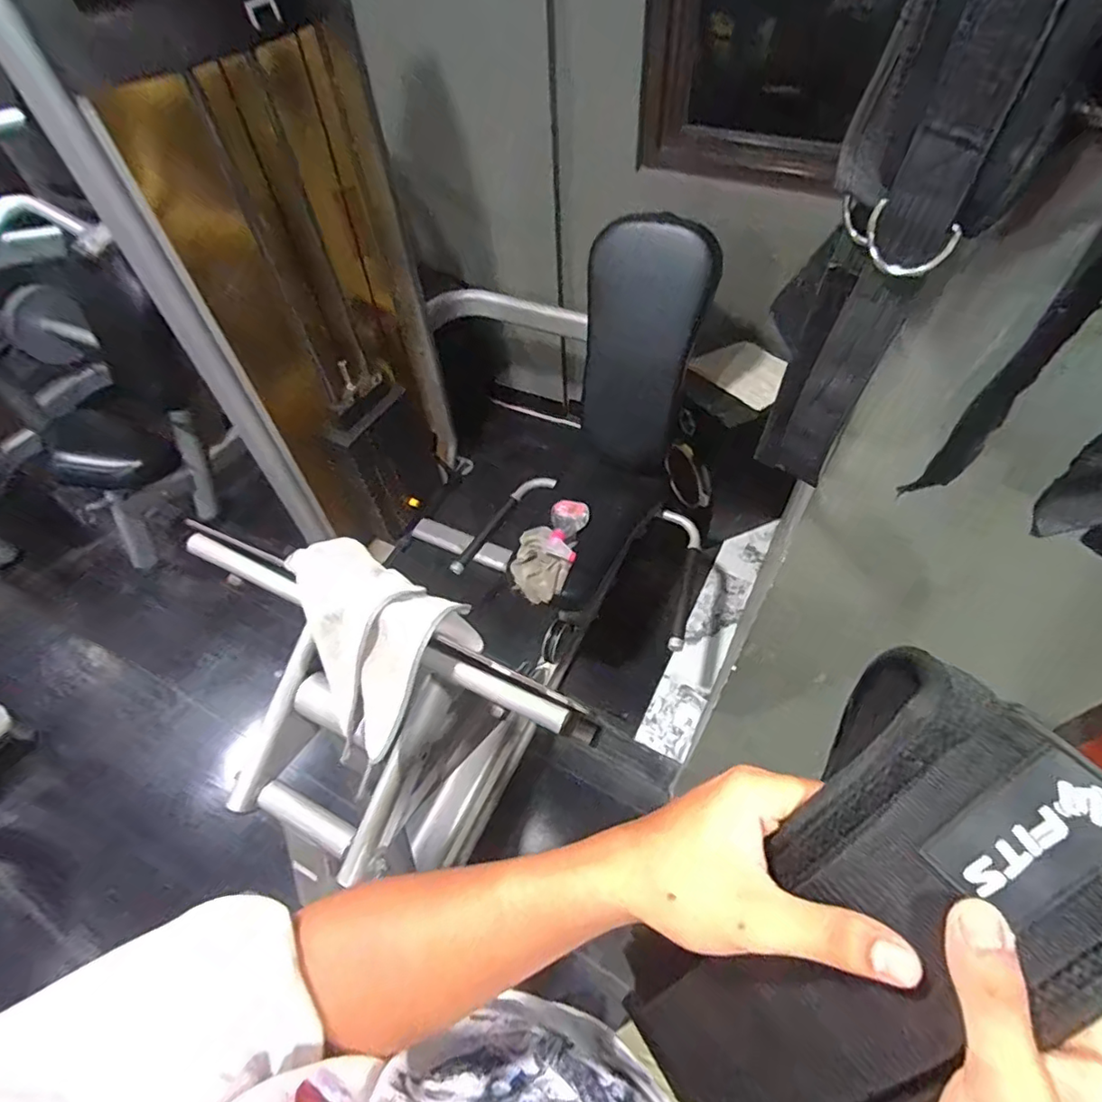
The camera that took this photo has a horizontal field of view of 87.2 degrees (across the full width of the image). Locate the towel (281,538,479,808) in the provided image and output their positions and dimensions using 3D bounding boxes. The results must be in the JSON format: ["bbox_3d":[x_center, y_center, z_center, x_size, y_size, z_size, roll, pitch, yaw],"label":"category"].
[{"bbox_3d":[-0.212,0.095,0.661,0.207,0.147,0.175,31,61,23],"label":"towel"}]

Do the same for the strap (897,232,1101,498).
[{"bbox_3d":[0.253,-0.098,0.309,0.052,0.171,0.008,-14,52,-24],"label":"strap"}]

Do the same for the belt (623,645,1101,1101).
[{"bbox_3d":[0.139,0.185,0.261,0.116,0.049,0.259,35,106,25],"label":"belt"}]

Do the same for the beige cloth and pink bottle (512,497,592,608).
[{"bbox_3d":[-0.005,-0.020,1.345,0.143,0.074,0.279,13,55,12],"label":"beige cloth and pink bottle"}]

